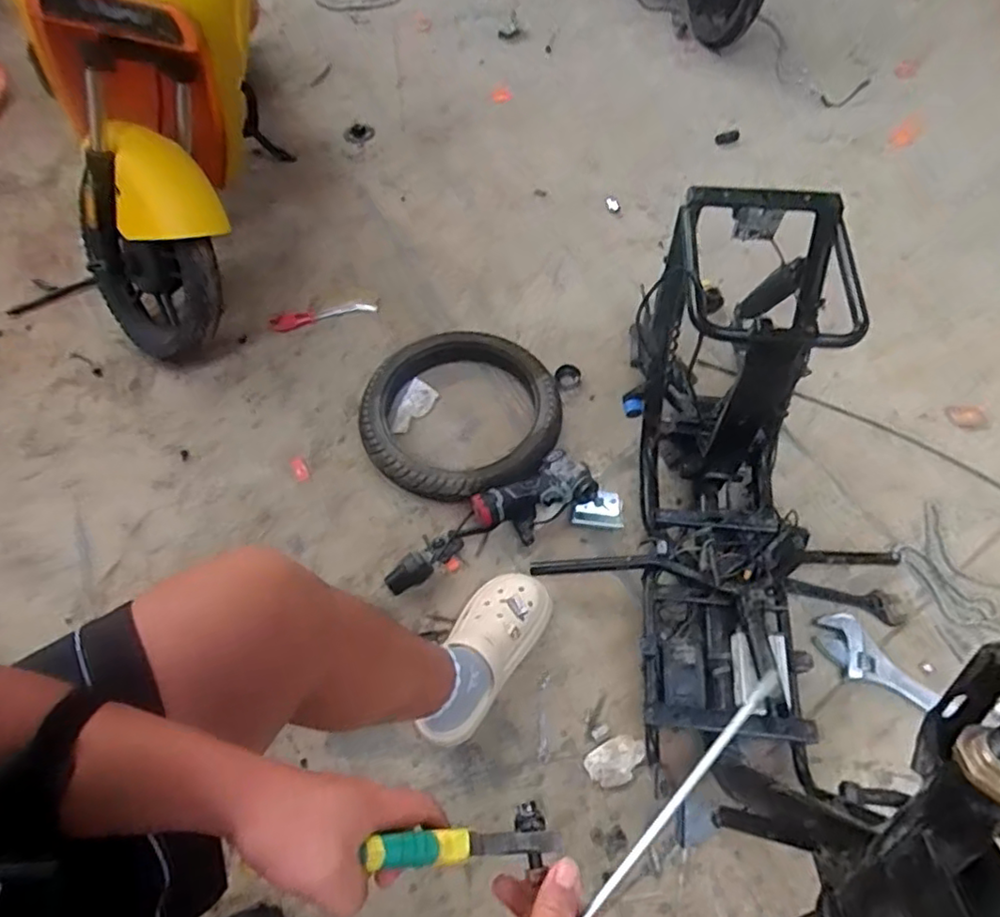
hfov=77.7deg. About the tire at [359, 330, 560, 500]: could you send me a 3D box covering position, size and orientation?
[{"bbox_3d":[-0.074,-0.078,1.146,0.355,0.080,0.343,-1,58,2],"label":"tire"}]

